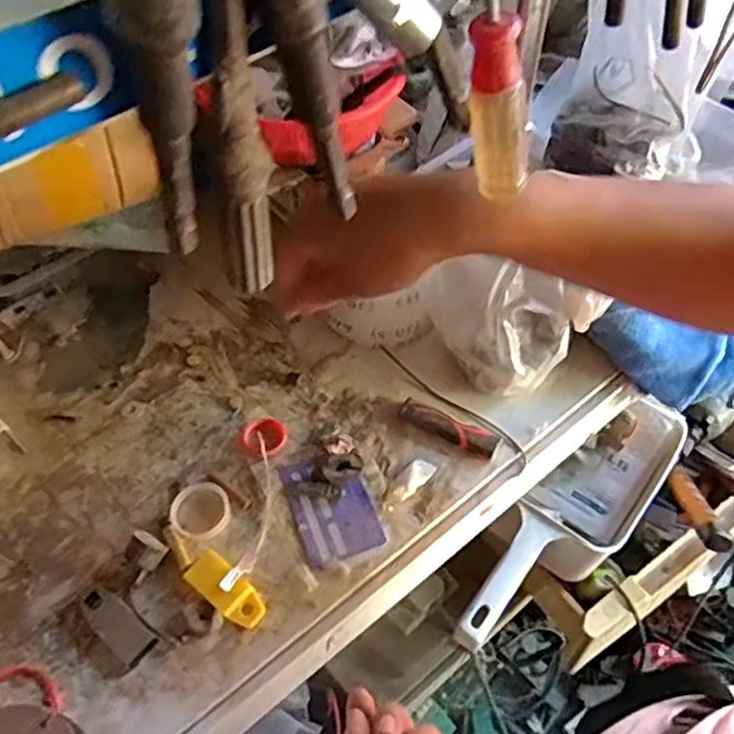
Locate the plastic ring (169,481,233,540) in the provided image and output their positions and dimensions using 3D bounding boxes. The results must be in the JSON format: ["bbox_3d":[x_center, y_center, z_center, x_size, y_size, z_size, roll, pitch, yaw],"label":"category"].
[{"bbox_3d":[-0.119,0.102,0.484,0.042,0.008,0.042,-1,54,2],"label":"plastic ring"}]

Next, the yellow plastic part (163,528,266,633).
[{"bbox_3d":[-0.106,0.140,0.455,0.092,0.010,0.026,32,62,23],"label":"yellow plastic part"}]

